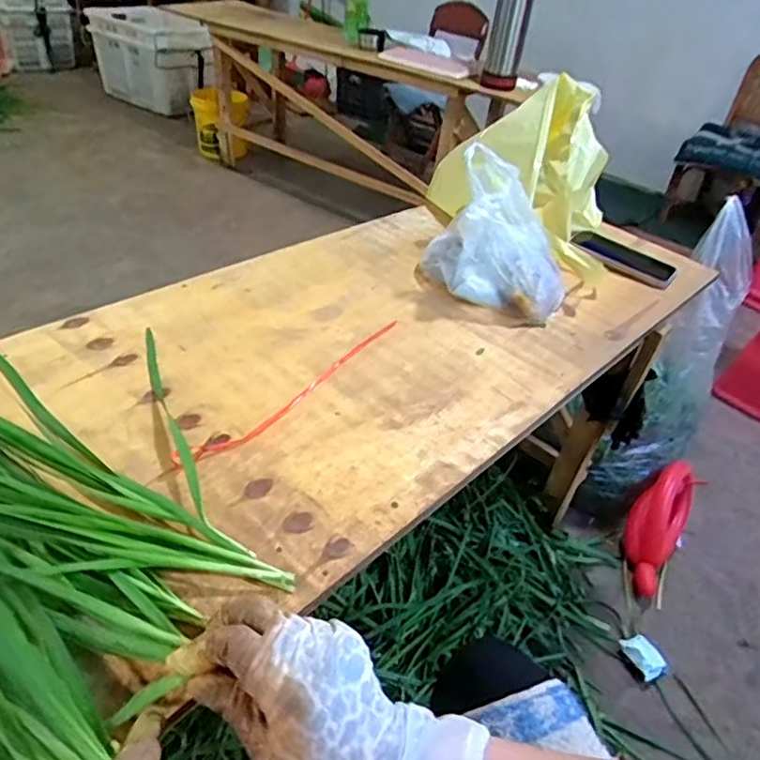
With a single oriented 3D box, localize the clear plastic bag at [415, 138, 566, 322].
[{"bbox_3d":[0.158,-0.190,0.789,0.194,0.150,0.119,22,40,18],"label":"clear plastic bag"}]

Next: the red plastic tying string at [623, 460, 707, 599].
[{"bbox_3d":[0.566,0.305,1.239,0.106,0.057,0.287,26,65,22],"label":"red plastic tying string"}]

